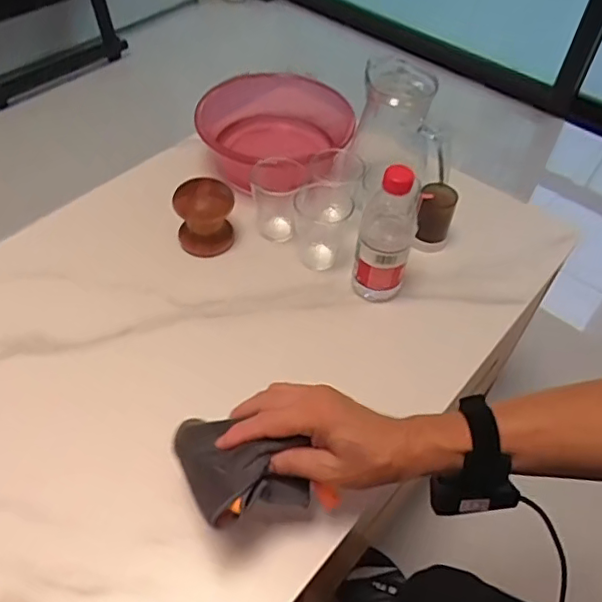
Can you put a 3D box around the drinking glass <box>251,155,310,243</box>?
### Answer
[{"bbox_3d":[-0.029,-0.132,0.752,0.065,0.097,0.060,2,49,-2],"label":"drinking glass"}]

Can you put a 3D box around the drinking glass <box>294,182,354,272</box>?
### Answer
[{"bbox_3d":[0.026,-0.095,0.741,0.069,0.098,0.059,2,49,-2],"label":"drinking glass"}]

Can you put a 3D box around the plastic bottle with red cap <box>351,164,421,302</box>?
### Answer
[{"bbox_3d":[0.101,-0.081,0.673,0.062,0.179,0.070,13,50,7],"label":"plastic bottle with red cap"}]

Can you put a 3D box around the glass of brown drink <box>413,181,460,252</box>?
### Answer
[{"bbox_3d":[0.175,-0.109,0.763,0.047,0.082,0.046,16,50,10],"label":"glass of brown drink"}]

